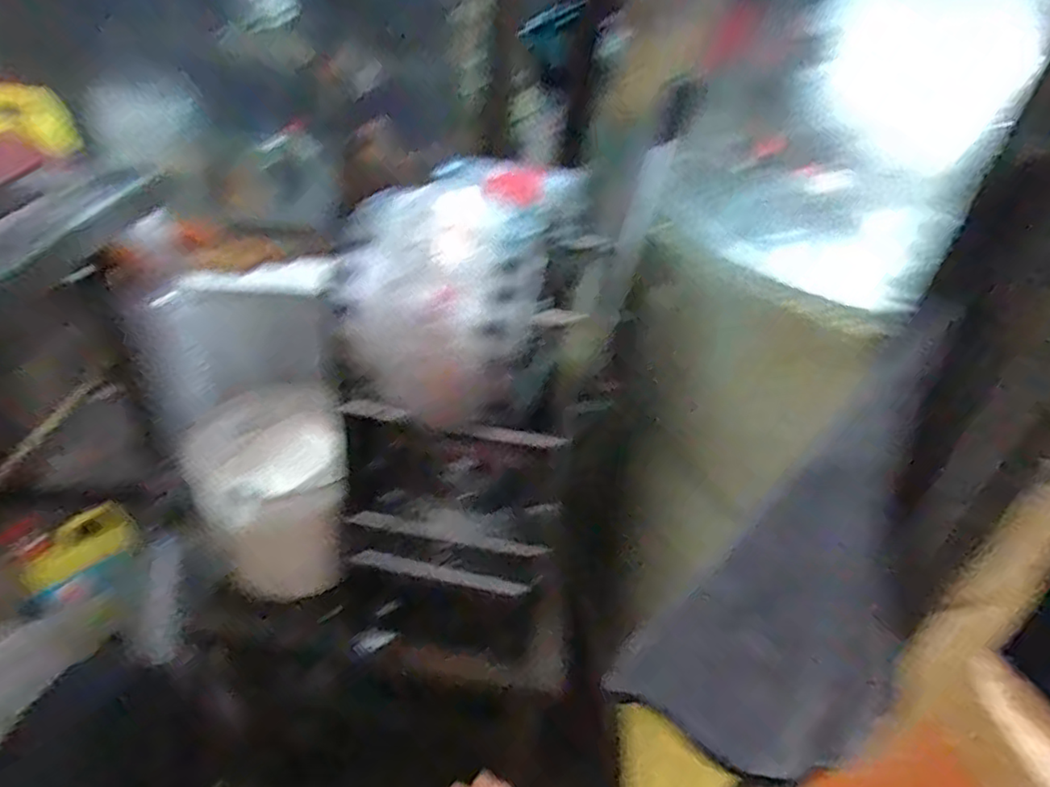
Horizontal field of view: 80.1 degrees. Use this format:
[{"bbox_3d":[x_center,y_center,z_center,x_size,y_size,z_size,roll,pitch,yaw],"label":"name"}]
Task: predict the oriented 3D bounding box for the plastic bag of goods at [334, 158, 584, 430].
[{"bbox_3d":[-0.057,-0.067,0.464,0.131,0.151,0.123,18,35,14],"label":"plastic bag of goods"}]

